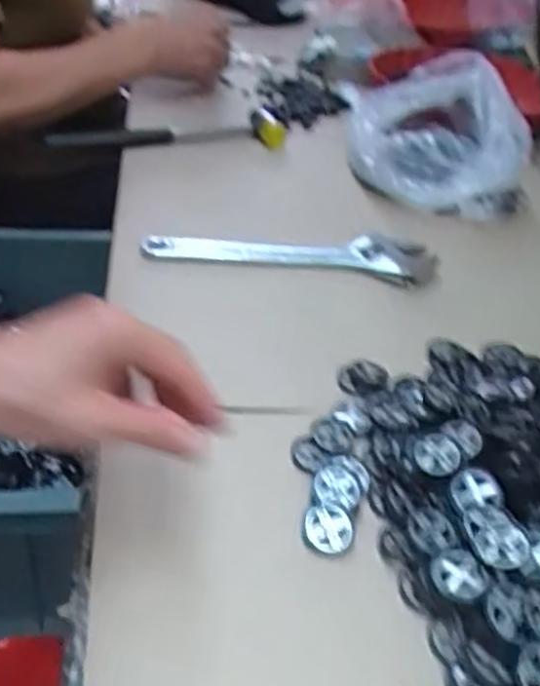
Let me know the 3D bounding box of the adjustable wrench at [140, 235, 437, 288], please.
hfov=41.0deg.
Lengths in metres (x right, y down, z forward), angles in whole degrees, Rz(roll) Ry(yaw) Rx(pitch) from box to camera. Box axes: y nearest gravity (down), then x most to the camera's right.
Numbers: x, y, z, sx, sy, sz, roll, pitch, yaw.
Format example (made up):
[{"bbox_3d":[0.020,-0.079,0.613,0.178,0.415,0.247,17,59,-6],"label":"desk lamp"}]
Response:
[{"bbox_3d":[0.018,-0.076,0.610,0.242,0.017,0.058,5,38,-2],"label":"adjustable wrench"}]

